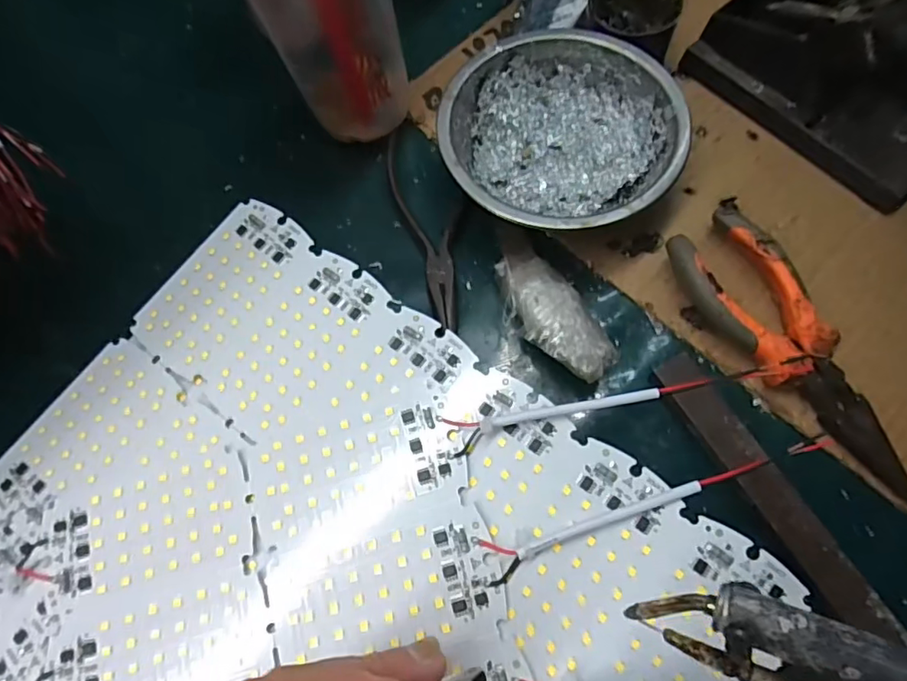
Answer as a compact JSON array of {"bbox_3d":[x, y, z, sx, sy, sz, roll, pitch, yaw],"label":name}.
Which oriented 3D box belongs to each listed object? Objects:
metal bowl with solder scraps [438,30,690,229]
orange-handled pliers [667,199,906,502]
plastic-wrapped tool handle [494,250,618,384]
[{"bbox_3d":[0.057,-0.107,0.313,0.123,0.042,0.120,0,68,1],"label":"metal bowl with solder scraps"},{"bbox_3d":[0.157,0.001,0.276,0.054,0.022,0.158,-17,69,-6],"label":"orange-handled pliers"},{"bbox_3d":[0.047,-0.013,0.287,0.036,0.024,0.078,-26,70,-9],"label":"plastic-wrapped tool handle"}]

